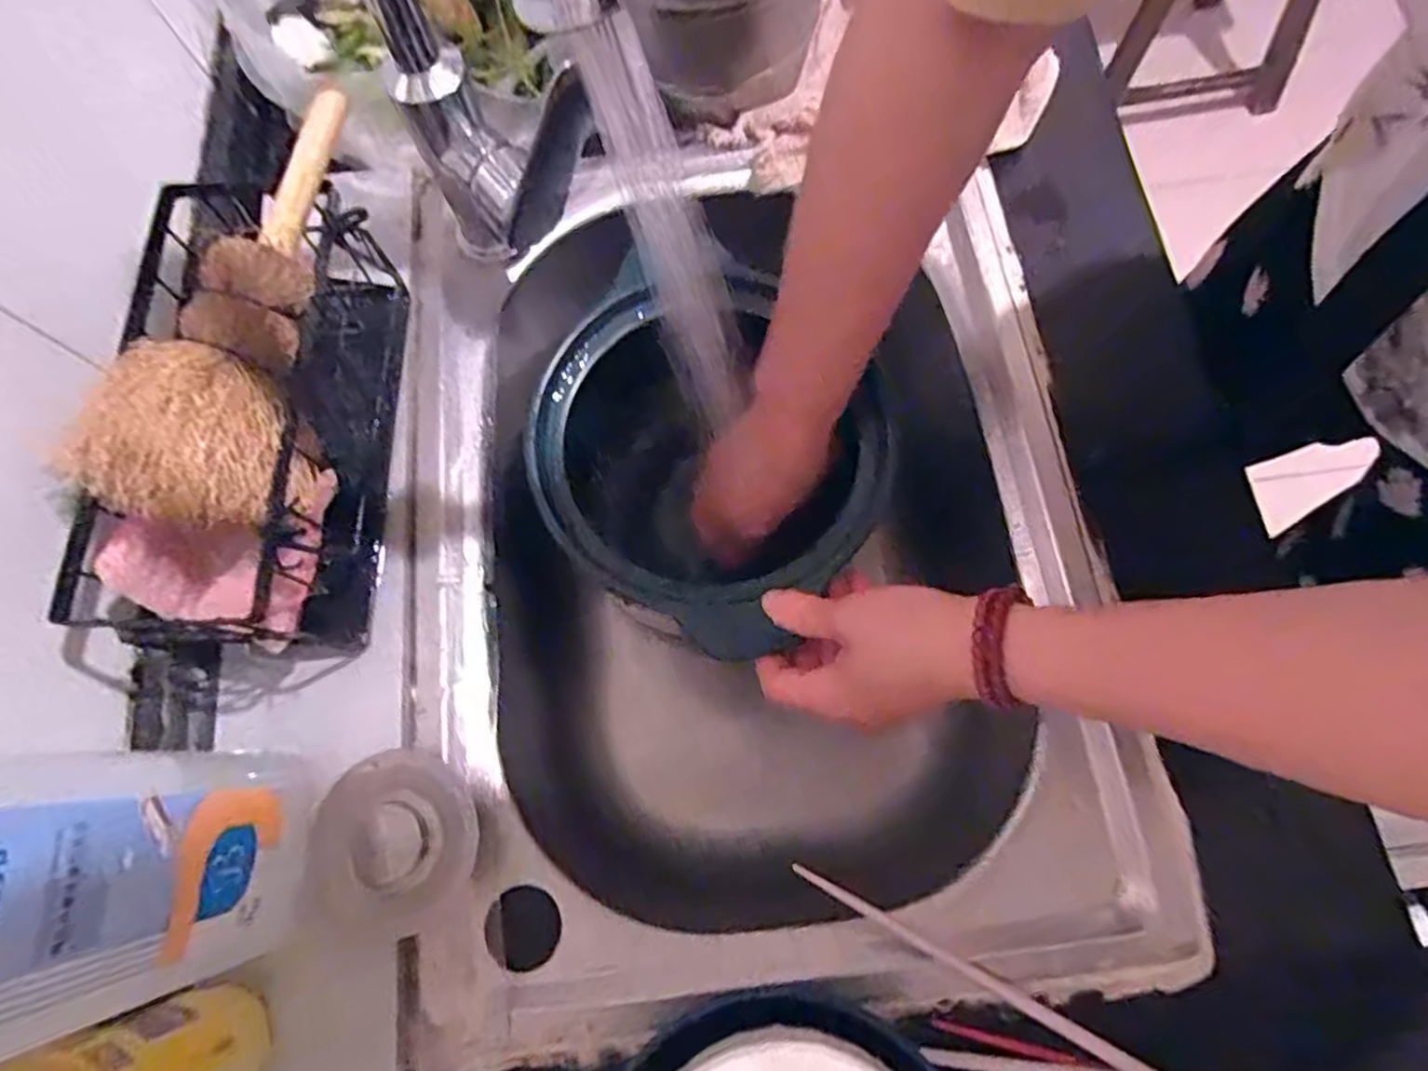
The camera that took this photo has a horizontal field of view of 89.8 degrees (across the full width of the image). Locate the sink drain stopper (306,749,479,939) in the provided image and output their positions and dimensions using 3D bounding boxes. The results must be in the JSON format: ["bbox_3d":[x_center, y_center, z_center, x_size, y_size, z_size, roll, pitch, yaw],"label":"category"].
[{"bbox_3d":[-0.167,0.158,0.372,0.080,0.022,0.084,-20,75,-5],"label":"sink drain stopper"}]

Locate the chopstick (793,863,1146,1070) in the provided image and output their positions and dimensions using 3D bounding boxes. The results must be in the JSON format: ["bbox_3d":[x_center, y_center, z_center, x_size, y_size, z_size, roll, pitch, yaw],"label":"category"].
[{"bbox_3d":[0.154,0.232,0.354,0.248,0.015,0.008,28,76,8],"label":"chopstick"}]

